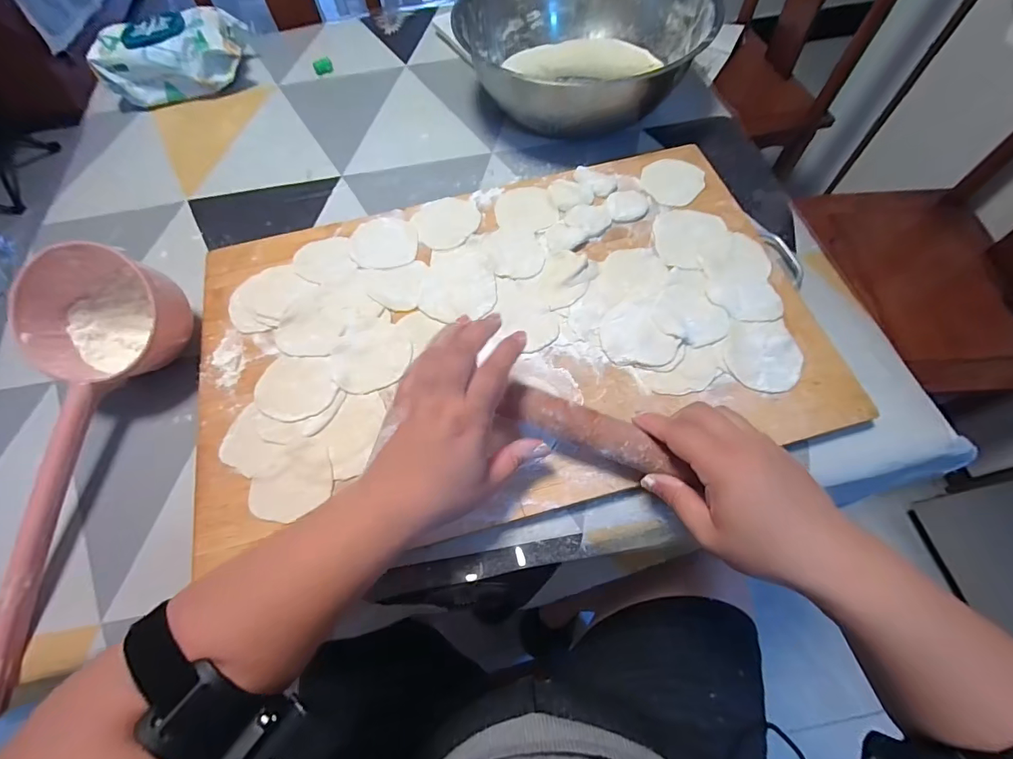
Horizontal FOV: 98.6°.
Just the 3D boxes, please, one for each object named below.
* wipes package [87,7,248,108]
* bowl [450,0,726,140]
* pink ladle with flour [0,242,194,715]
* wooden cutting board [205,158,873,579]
[{"bbox_3d":[-0.459,-0.449,0.605,0.175,0.067,0.107,-16,64,-5],"label":"wipes package"},{"bbox_3d":[0.097,-0.421,0.542,0.249,0.103,0.248,-1,64,2],"label":"bowl"},{"bbox_3d":[-0.341,0.062,0.357,0.110,0.079,0.343,-3,76,1],"label":"pink ladle with flour"},{"bbox_3d":[-0.005,-0.052,0.406,0.545,0.017,0.341,-13,64,-4],"label":"wooden cutting board"}]

